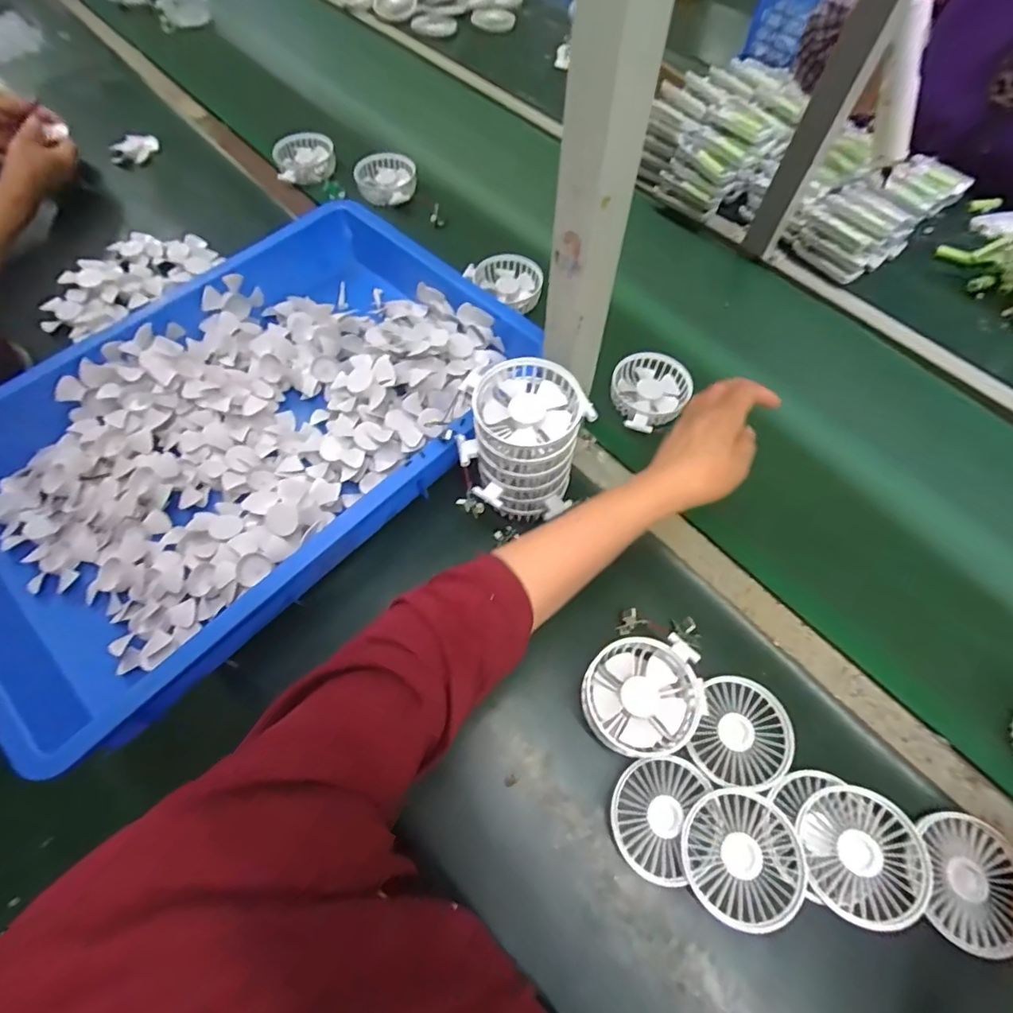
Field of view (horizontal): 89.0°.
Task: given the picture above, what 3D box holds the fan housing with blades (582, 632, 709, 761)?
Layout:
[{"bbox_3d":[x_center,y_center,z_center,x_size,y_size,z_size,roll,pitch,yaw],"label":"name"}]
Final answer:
[{"bbox_3d":[0.119,0.162,0.439,0.105,0.041,0.091,-3,62,-3],"label":"fan housing with blades"}]

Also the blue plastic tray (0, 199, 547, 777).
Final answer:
[{"bbox_3d":[-0.274,-0.084,0.546,0.381,0.080,0.581,39,67,18],"label":"blue plastic tray"}]

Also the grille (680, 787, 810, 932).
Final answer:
[{"bbox_3d":[0.183,0.271,0.400,0.090,0.017,0.087,1,61,-1],"label":"grille"}]

